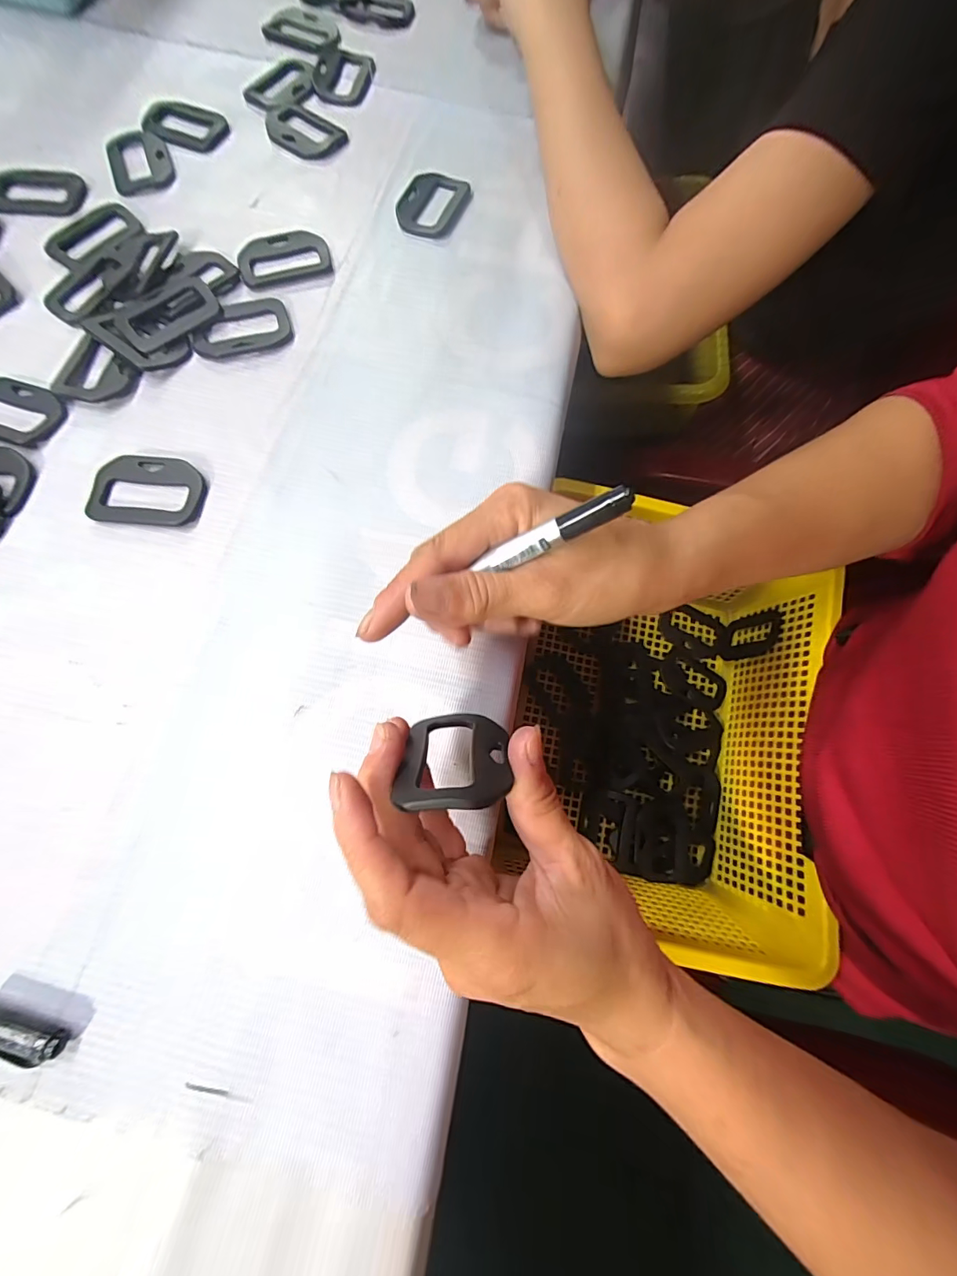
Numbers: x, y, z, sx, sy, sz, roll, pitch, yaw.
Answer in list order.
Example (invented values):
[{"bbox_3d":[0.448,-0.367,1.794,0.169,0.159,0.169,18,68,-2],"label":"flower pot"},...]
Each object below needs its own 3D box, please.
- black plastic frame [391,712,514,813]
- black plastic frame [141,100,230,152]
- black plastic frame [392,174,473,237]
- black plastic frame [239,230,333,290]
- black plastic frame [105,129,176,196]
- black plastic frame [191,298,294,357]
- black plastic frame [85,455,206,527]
[{"bbox_3d":[-0.009,0.044,0.175,0.039,0.061,0.004,-1,107,0],"label":"black plastic frame"},{"bbox_3d":[-0.222,-0.389,0.350,0.057,0.009,0.040,16,73,3],"label":"black plastic frame"},{"bbox_3d":[-0.035,-0.316,0.336,0.043,0.006,0.058,23,74,5],"label":"black plastic frame"},{"bbox_3d":[-0.133,-0.260,0.316,0.060,0.005,0.044,-22,75,-8],"label":"black plastic frame"},{"bbox_3d":[-0.247,-0.348,0.337,0.042,0.005,0.057,-21,75,-8],"label":"black plastic frame"},{"bbox_3d":[-0.154,-0.200,0.299,0.061,0.004,0.041,-15,75,-6],"label":"black plastic frame"},{"bbox_3d":[-0.187,-0.083,0.262,0.058,0.007,0.042,0,73,-2],"label":"black plastic frame"}]

